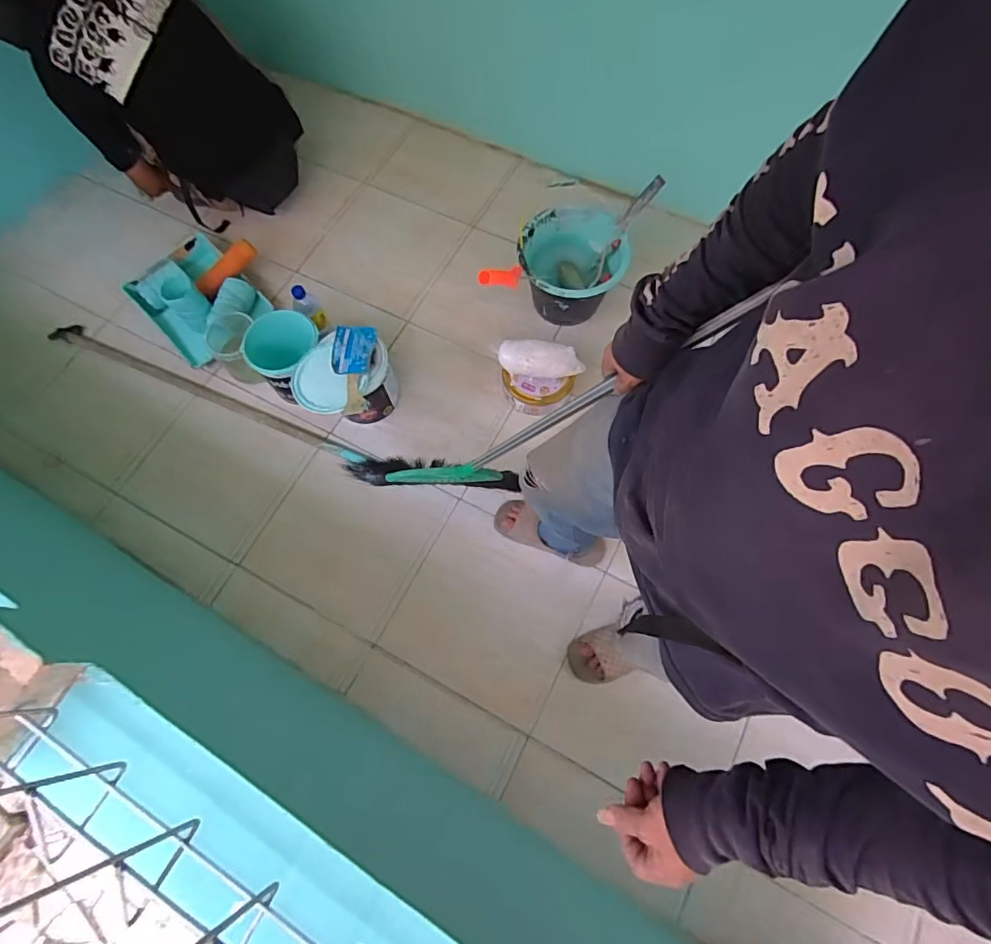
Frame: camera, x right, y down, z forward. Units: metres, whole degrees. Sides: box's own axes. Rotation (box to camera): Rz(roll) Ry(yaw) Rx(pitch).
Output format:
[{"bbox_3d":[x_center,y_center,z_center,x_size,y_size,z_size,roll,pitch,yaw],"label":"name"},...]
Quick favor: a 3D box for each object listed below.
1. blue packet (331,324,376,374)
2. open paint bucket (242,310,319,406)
[{"bbox_3d":[-0.324,-0.279,1.193,0.088,0.019,0.128,-1,69,1],"label":"blue packet"},{"bbox_3d":[-0.527,-0.286,1.312,0.163,0.170,0.166,-1,69,1],"label":"open paint bucket"}]

